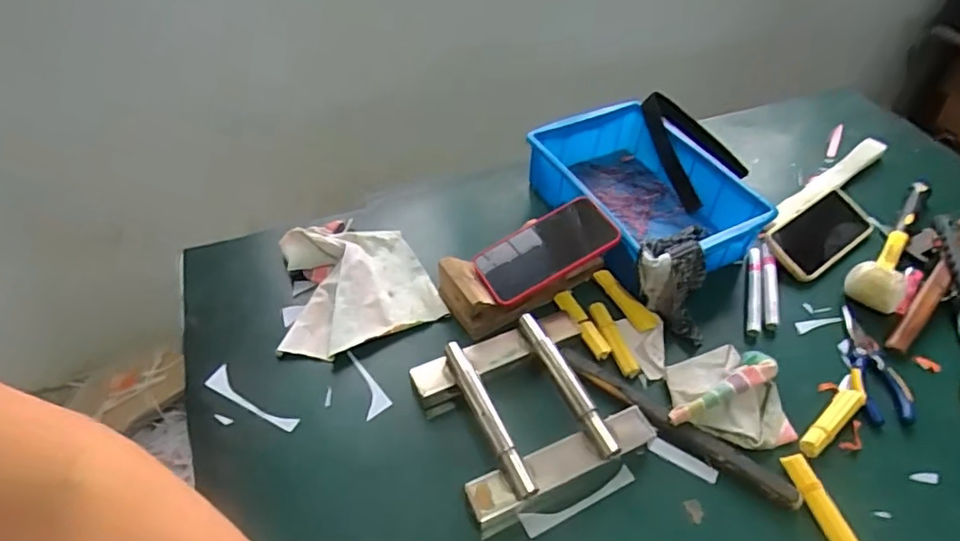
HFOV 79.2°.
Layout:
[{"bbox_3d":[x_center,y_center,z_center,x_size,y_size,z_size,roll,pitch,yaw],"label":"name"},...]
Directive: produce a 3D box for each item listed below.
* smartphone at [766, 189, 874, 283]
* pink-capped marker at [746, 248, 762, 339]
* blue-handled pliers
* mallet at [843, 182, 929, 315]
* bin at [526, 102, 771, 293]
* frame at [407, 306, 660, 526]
[{"bbox_3d":[0.468,-0.054,0.792,0.184,0.012,0.080,-31,67,-23],"label":"smartphone"},{"bbox_3d":[0.346,0.027,0.731,0.019,0.016,0.137,14,49,12],"label":"pink-capped marker"},{"bbox_3d":[0.450,0.105,0.660,0.053,0.010,0.158,9,48,8],"label":"blue-handled pliers"},{"bbox_3d":[0.554,-0.045,0.772,0.061,0.046,0.279,31,55,25],"label":"mallet"},{"bbox_3d":[0.226,-0.109,0.802,0.240,0.089,0.292,-18,50,-16],"label":"bin"},{"bbox_3d":[0.050,0.141,0.605,0.197,0.052,0.179,-19,51,-17],"label":"frame"}]

